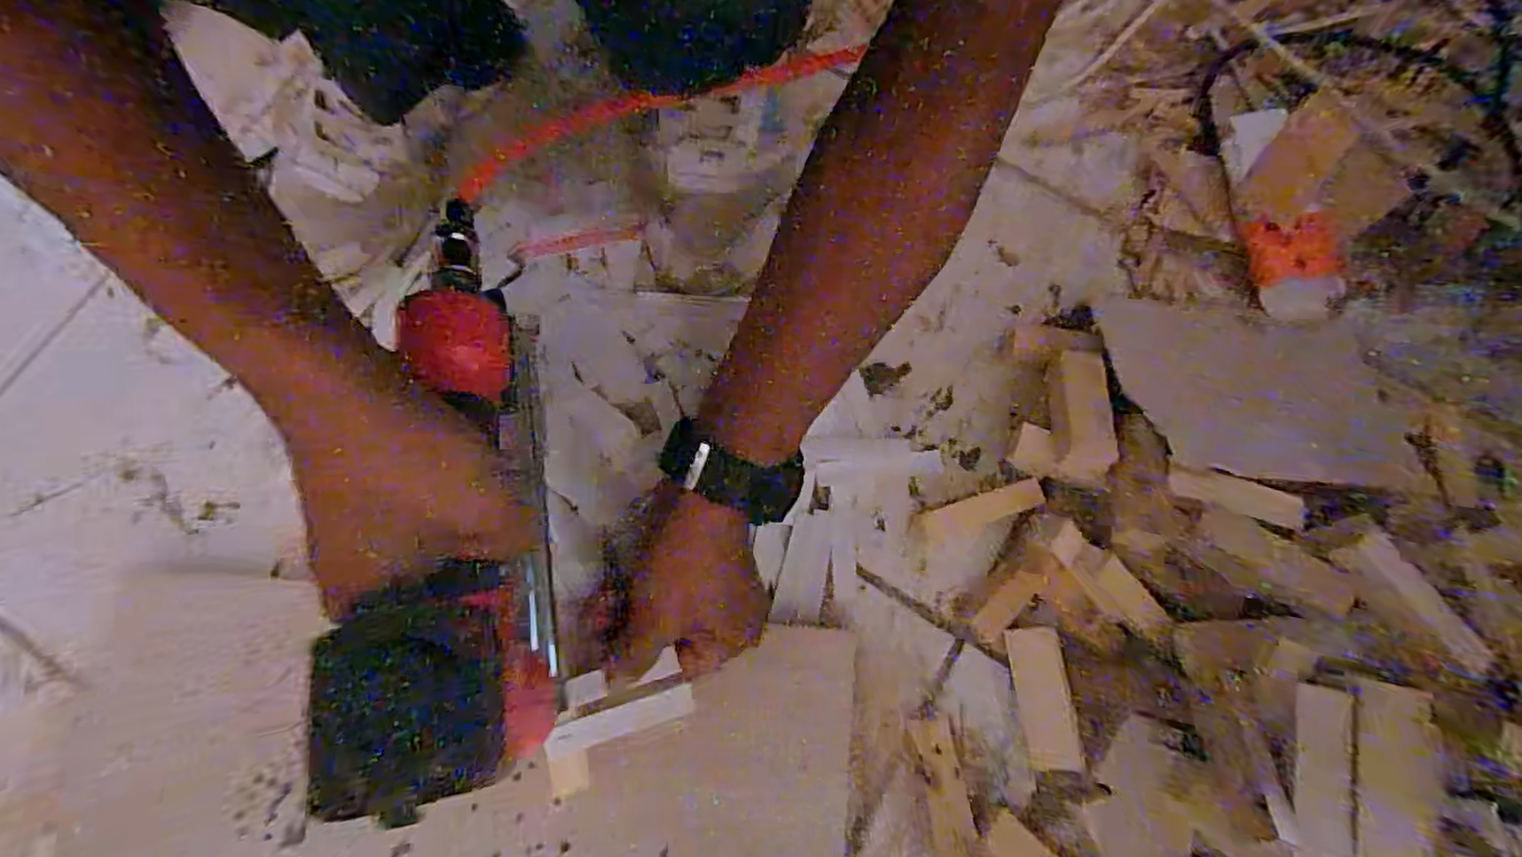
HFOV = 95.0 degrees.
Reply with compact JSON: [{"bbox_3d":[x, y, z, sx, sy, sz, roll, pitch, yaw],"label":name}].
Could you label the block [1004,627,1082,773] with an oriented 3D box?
[{"bbox_3d":[0.159,0.151,0.394,0.028,0.008,0.075,-12,75,25],"label":"block"}]

